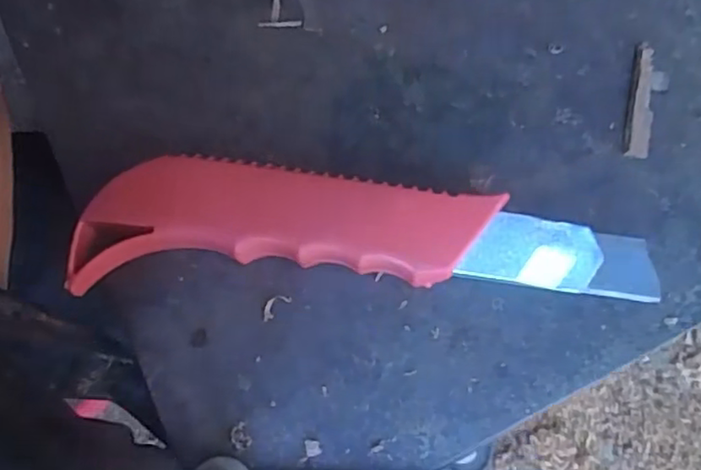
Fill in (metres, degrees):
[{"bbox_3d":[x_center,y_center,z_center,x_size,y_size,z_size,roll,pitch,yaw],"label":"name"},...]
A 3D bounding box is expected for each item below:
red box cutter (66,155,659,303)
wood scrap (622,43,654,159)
[{"bbox_3d":[0.003,-0.002,0.185,0.158,0.019,0.037,0,73,4],"label":"red box cutter"},{"bbox_3d":[0.091,-0.043,0.202,0.008,0.005,0.038,10,74,7],"label":"wood scrap"}]

